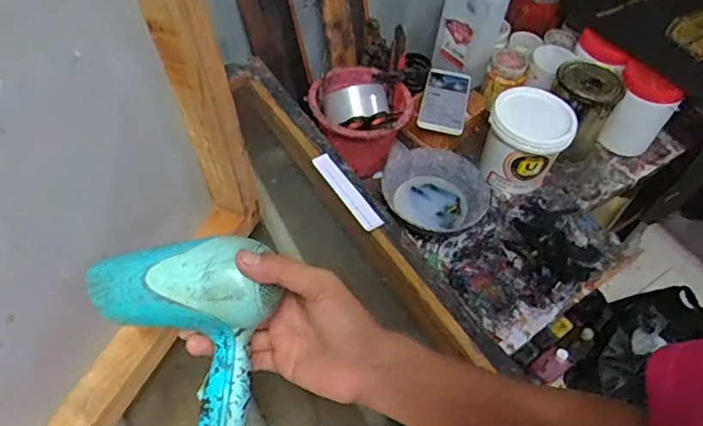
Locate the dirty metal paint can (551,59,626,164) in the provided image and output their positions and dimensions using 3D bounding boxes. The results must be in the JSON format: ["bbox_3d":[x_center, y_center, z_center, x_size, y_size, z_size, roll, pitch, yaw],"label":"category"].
[{"bbox_3d":[0.375,-0.167,0.909,0.106,0.147,0.106,18,53,9],"label":"dirty metal paint can"}]

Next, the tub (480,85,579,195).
[{"bbox_3d":[0.273,-0.112,0.860,0.120,0.123,0.118,3,52,-3],"label":"tub"}]

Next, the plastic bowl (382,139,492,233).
[{"bbox_3d":[0.129,-0.031,0.828,0.166,0.055,0.135,16,53,7],"label":"plastic bowl"}]

